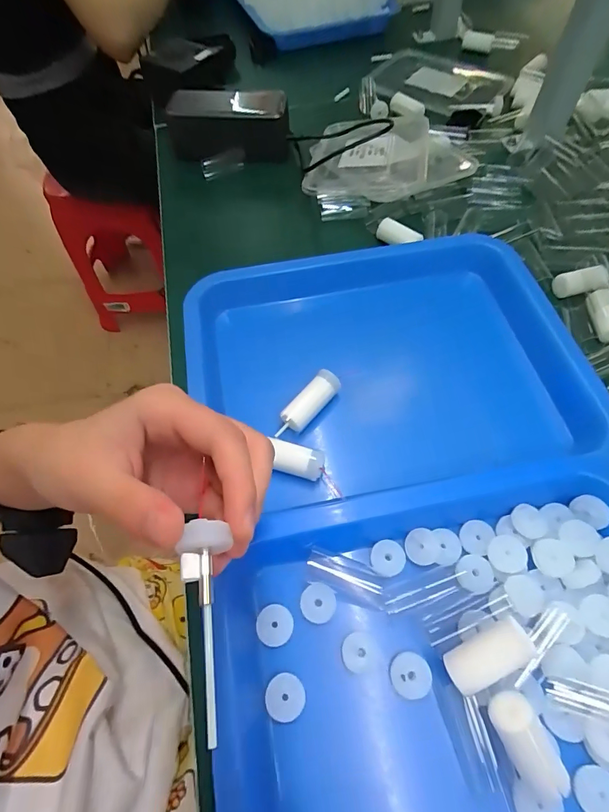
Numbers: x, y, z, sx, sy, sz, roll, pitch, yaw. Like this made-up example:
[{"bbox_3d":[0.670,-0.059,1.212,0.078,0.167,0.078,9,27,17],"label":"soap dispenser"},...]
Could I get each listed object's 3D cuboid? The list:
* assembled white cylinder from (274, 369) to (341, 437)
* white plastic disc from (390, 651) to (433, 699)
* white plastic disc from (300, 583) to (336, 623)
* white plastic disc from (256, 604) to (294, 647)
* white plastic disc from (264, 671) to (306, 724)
[{"bbox_3d":[0.002,-0.002,0.294,0.018,0.015,0.058,37,69,20],"label":"assembled white cylinder"},{"bbox_3d":[0.057,0.144,0.217,0.021,0.004,0.021,-1,61,2],"label":"white plastic disc"},{"bbox_3d":[0.008,0.115,0.236,0.020,0.004,0.020,-7,61,-2],"label":"white plastic disc"},{"bbox_3d":[-0.017,0.126,0.232,0.021,0.005,0.020,-1,61,2],"label":"white plastic disc"},{"bbox_3d":[-0.010,0.155,0.217,0.021,0.008,0.021,-1,61,2],"label":"white plastic disc"}]

